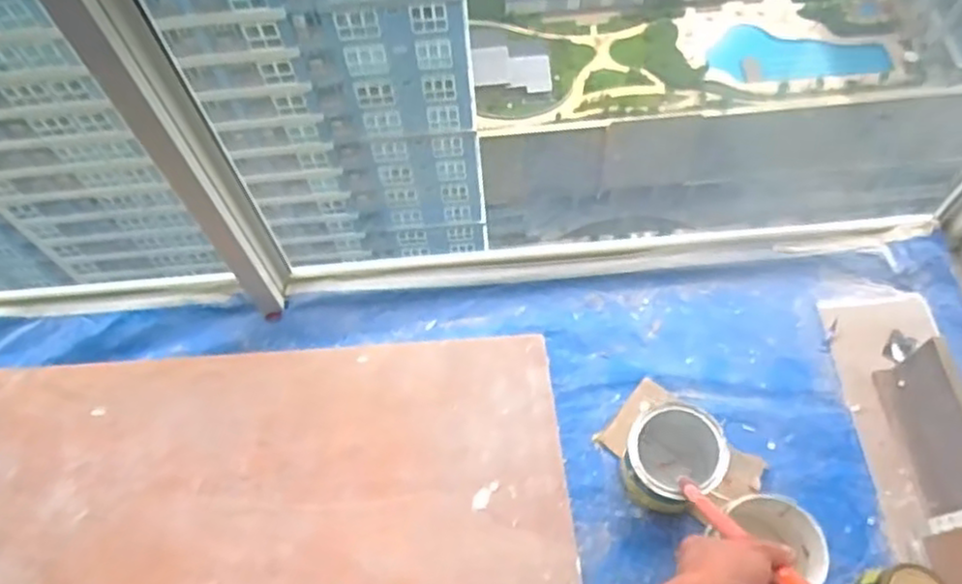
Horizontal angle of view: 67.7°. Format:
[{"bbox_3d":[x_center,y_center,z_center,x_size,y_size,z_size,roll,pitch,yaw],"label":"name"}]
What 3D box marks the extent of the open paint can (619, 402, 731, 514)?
[{"bbox_3d":[0.341,0.301,1.290,0.167,0.208,0.175,15,64,12],"label":"open paint can"}]

